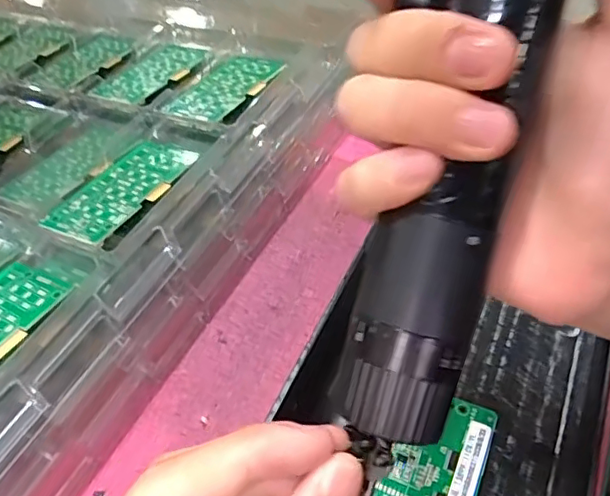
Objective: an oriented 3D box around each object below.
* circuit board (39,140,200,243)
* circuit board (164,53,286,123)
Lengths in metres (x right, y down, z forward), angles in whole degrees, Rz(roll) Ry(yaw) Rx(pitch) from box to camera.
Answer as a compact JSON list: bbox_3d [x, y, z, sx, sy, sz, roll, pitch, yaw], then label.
[{"bbox_3d":[-0.114,-0.038,0.345,0.055,0.005,0.095,15,45,22],"label":"circuit board"},{"bbox_3d":[-0.059,-0.120,0.417,0.053,0.007,0.100,17,50,22],"label":"circuit board"}]

